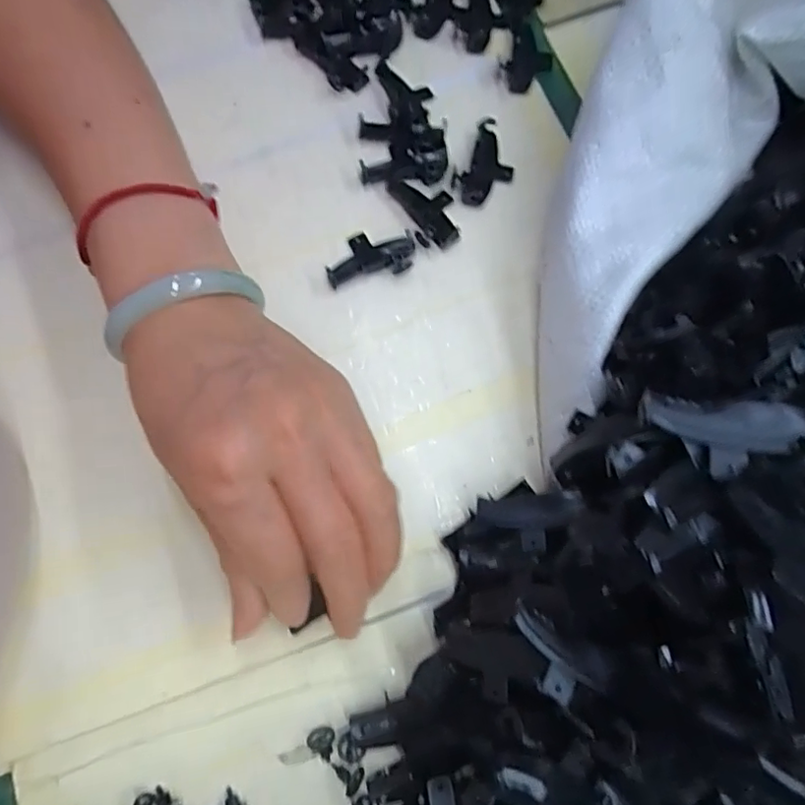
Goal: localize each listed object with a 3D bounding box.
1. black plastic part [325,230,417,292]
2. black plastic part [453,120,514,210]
[{"bbox_3d":[-0.015,-0.068,0.267,0.041,0.006,0.022,-15,77,-3],"label":"black plastic part"},{"bbox_3d":[0.040,-0.112,0.276,0.023,0.011,0.039,24,78,6],"label":"black plastic part"}]

